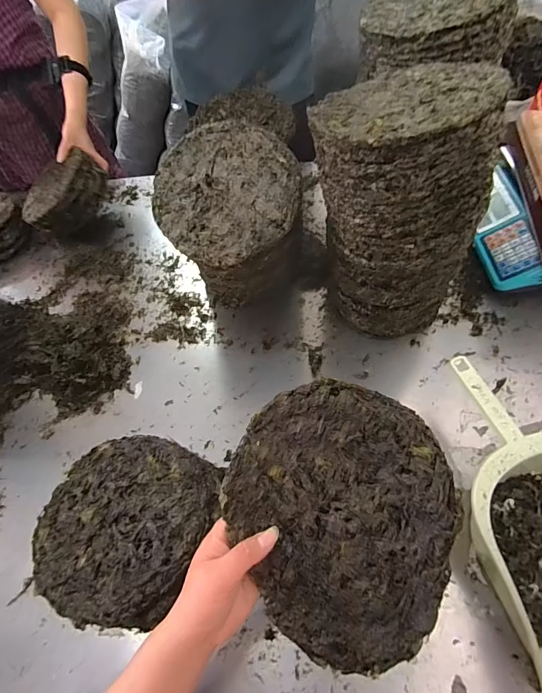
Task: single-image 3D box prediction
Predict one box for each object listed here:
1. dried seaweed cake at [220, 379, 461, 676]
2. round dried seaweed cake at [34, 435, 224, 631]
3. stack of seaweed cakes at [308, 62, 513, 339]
[{"bbox_3d":[0.056,0.145,0.325,0.193,0.011,0.210,-1,84,7],"label":"dried seaweed cake"},{"bbox_3d":[-0.169,0.195,0.436,0.190,0.019,0.191,-2,56,3],"label":"round dried seaweed cake"},{"bbox_3d":[0.172,-0.169,0.554,0.220,0.390,0.177,-18,57,-7],"label":"stack of seaweed cakes"}]

